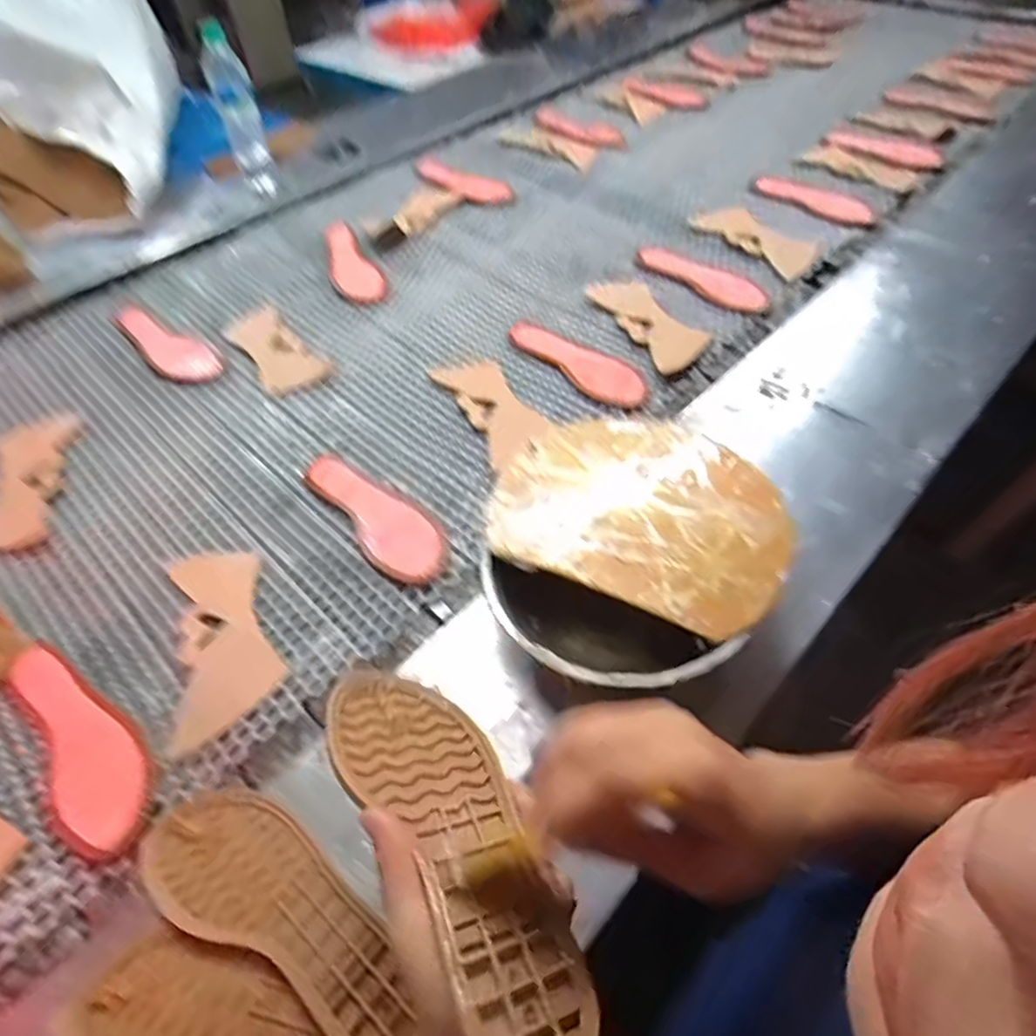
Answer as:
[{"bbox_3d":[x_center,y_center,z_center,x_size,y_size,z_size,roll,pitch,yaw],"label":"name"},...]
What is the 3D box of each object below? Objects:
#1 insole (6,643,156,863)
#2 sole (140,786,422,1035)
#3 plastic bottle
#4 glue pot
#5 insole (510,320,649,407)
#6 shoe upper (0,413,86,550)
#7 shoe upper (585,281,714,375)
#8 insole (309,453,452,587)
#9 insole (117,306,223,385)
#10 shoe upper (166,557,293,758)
[{"bbox_3d":[-0.368,0.187,0.513,0.207,0.018,0.077,35,61,26],"label":"insole"},{"bbox_3d":[-0.152,0.249,0.397,0.222,0.024,0.080,24,56,19],"label":"sole"},{"bbox_3d":[-0.472,-0.680,1.046,0.060,0.244,0.080,-22,54,-15],"label":"plastic bottle"},{"bbox_3d":[0.091,0.026,0.526,0.234,0.075,0.250,-1,52,1],"label":"glue pot"},{"bbox_3d":[0.077,-0.210,0.802,0.077,0.008,0.237,-30,52,-24],"label":"insole"},{"bbox_3d":[-0.576,-0.046,0.716,0.088,0.007,0.212,-13,53,-8],"label":"shoe upper"},{"bbox_3d":[0.183,-0.274,0.845,0.089,0.018,0.224,-18,51,-10],"label":"shoe upper"},{"bbox_3d":[-0.149,-0.005,0.650,0.074,0.028,0.210,-37,59,-24],"label":"insole"},{"bbox_3d":[-0.496,-0.248,0.865,0.070,0.008,0.230,-38,60,-25],"label":"insole"},{"bbox_3d":[-0.276,0.104,0.576,0.101,0.019,0.207,-18,53,-12],"label":"shoe upper"}]

